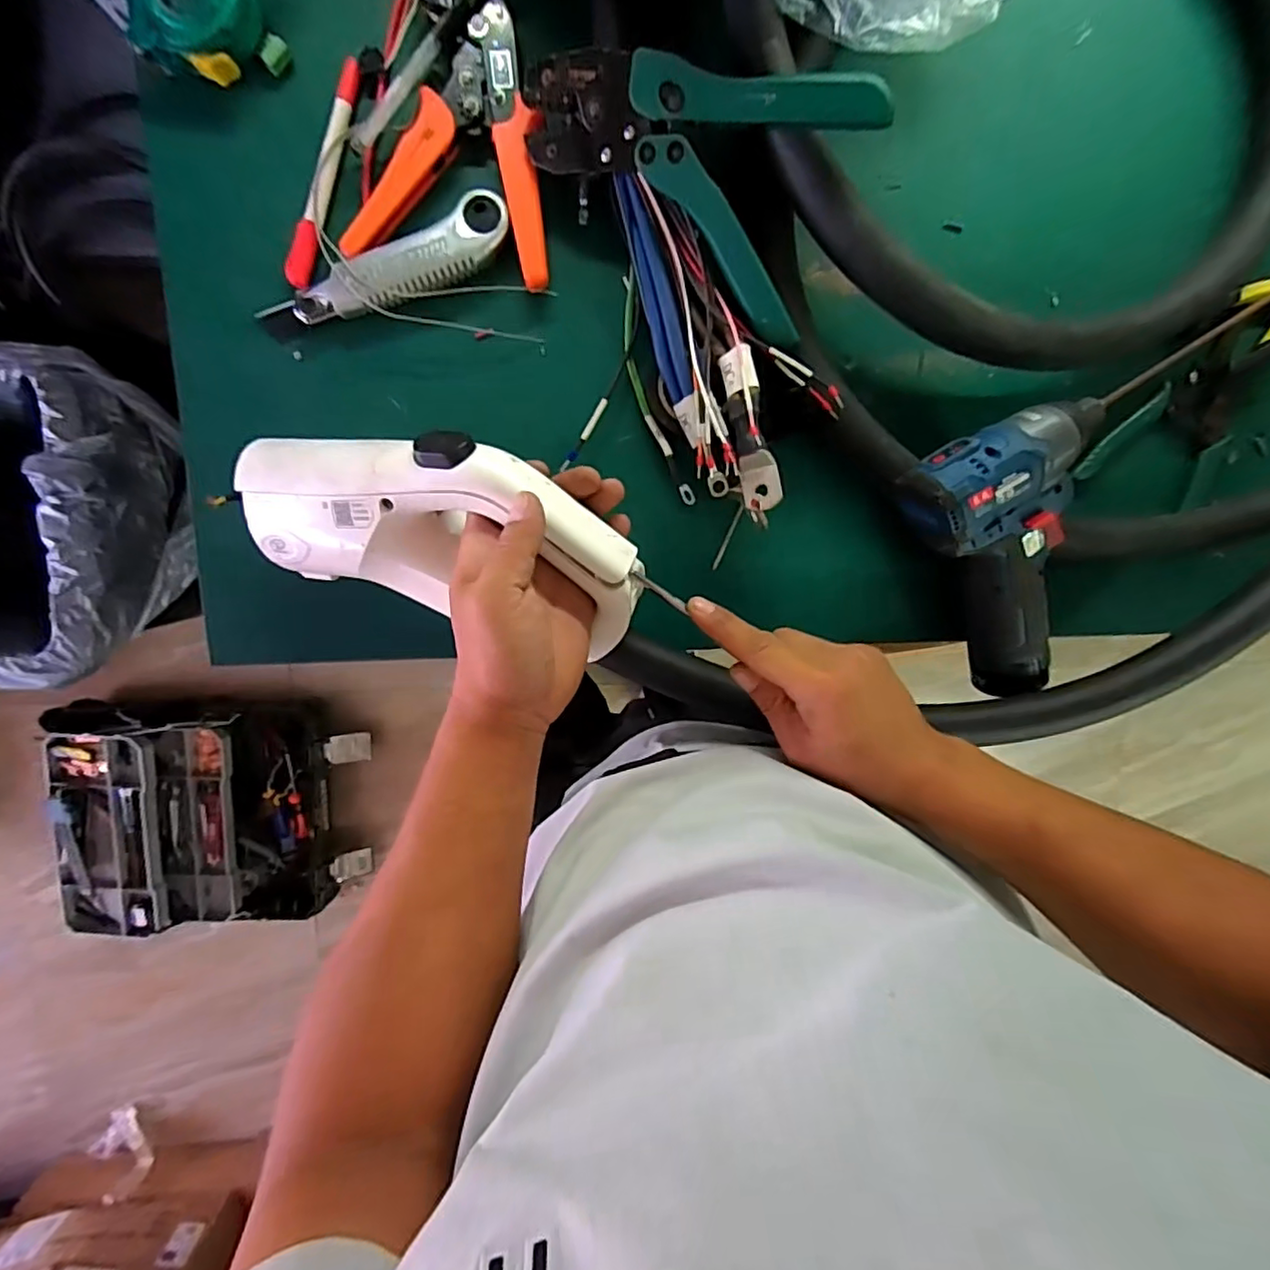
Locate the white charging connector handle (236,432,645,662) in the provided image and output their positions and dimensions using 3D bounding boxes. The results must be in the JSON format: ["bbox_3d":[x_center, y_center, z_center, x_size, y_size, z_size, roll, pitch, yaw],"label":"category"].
[{"bbox_3d":[-0.112,-0.055,0.340,0.231,0.057,0.099,11,97,4],"label":"white charging connector handle"}]

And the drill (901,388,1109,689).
[{"bbox_3d":[0.250,-0.048,0.415,0.120,0.086,0.186,-21,99,0],"label":"drill"}]

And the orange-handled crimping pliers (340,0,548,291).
[{"bbox_3d":[-0.109,-0.313,0.389,0.122,0.023,0.154,9,97,-5],"label":"orange-handled crimping pliers"}]

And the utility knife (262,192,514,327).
[{"bbox_3d":[-0.158,-0.234,0.399,0.165,0.025,0.038,-26,99,1],"label":"utility knife"}]

